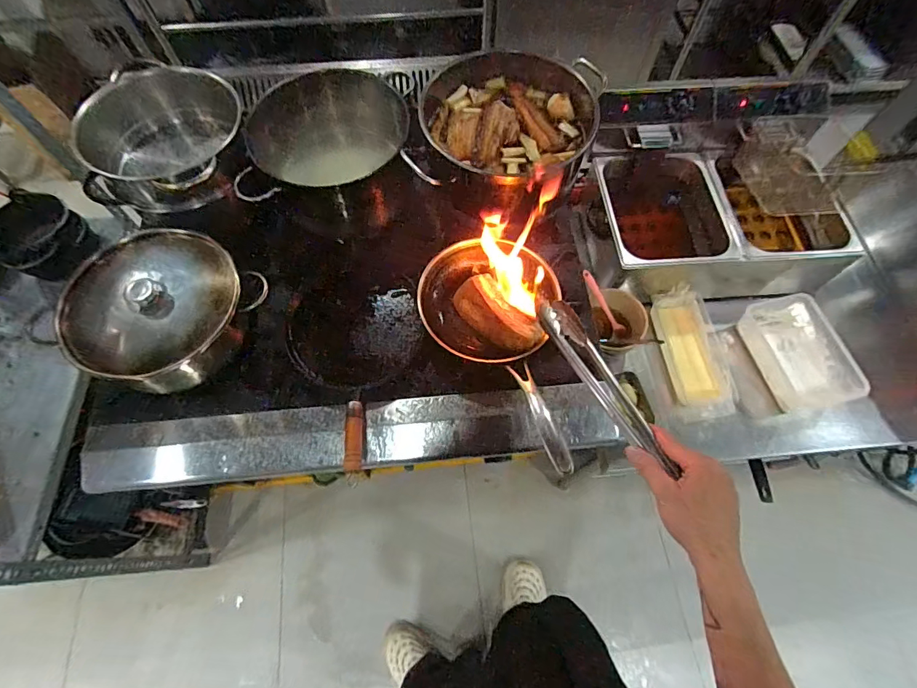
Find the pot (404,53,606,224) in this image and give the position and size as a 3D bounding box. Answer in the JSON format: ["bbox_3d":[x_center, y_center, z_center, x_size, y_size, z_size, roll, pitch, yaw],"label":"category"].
[{"bbox_3d":[0.086,-0.389,0.832,0.307,0.142,0.326,0,65,0],"label":"pot"}]

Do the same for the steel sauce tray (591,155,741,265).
[{"bbox_3d":[0.462,-0.282,1.040,0.251,0.135,0.298,-4,65,-2],"label":"steel sauce tray"}]

